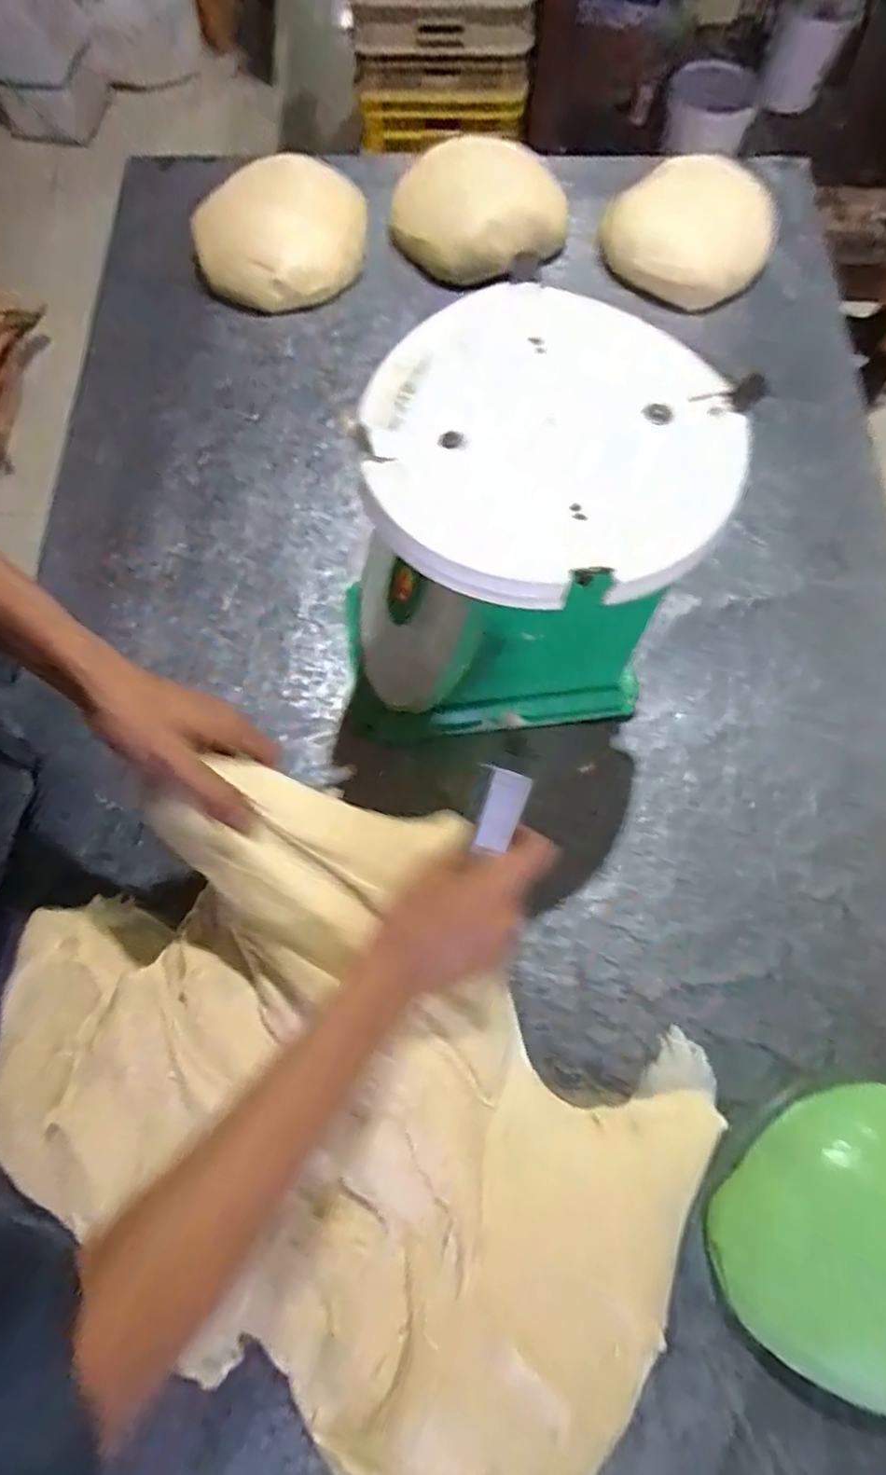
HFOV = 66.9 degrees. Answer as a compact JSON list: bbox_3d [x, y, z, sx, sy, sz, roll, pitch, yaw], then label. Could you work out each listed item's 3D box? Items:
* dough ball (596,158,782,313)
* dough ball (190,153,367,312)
[{"bbox_3d":[0.298,-0.611,0.818,0.182,0.071,0.179,0,71,0],"label":"dough ball"},{"bbox_3d":[-0.187,-0.584,0.775,0.202,0.071,0.156,-13,71,-4],"label":"dough ball"}]

